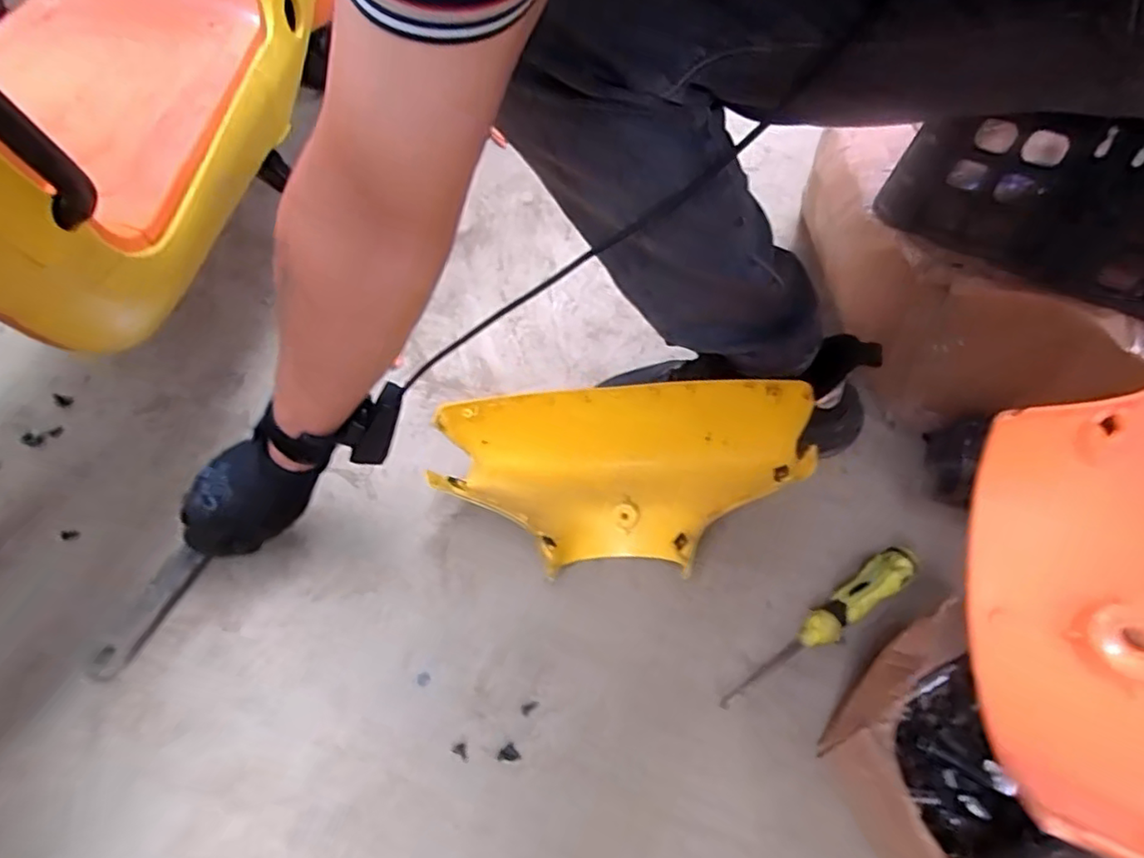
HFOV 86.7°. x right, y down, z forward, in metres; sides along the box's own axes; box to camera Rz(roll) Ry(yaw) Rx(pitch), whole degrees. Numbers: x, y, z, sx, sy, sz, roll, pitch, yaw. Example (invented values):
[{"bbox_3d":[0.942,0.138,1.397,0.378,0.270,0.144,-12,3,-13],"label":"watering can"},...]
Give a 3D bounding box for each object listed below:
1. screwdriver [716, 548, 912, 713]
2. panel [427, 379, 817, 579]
[{"bbox_3d":[0.199,0.156,0.484,0.198,0.025,0.031,-29,56,-17],"label":"screwdriver"},{"bbox_3d":[0.034,0.034,0.519,0.297,0.135,0.141,4,53,7],"label":"panel"}]

